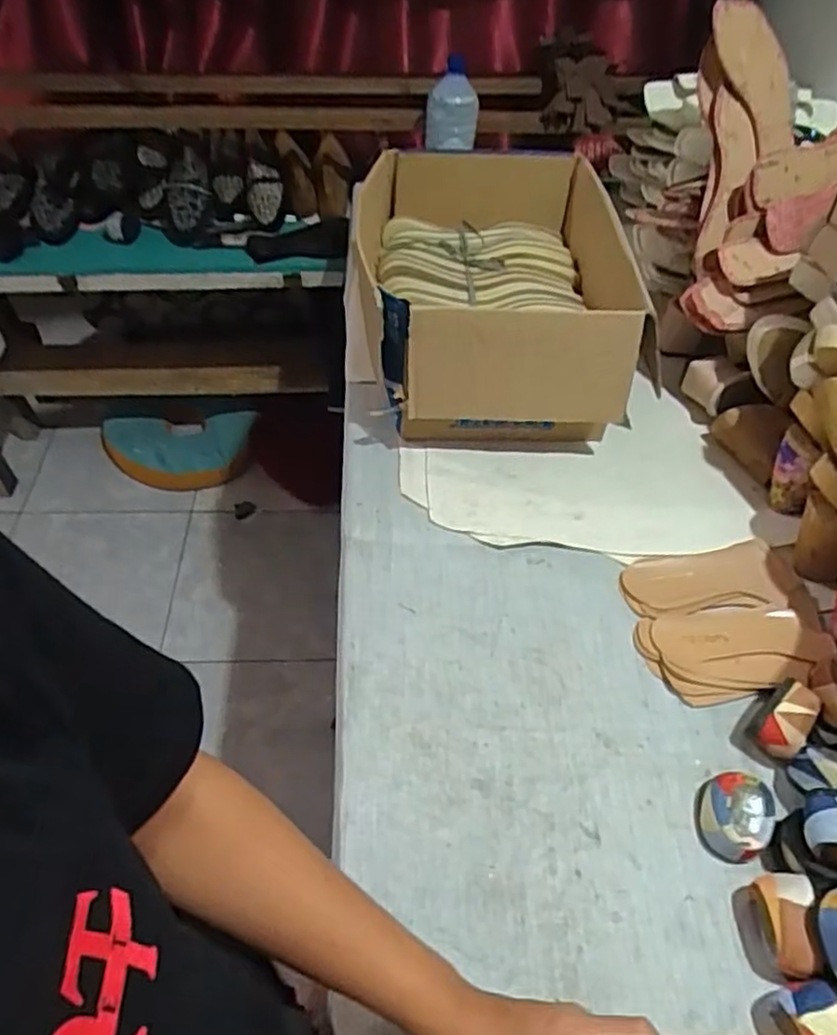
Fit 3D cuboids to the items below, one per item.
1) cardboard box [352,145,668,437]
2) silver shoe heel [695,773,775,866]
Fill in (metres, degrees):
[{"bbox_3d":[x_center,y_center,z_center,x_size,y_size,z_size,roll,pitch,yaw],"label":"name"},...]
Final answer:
[{"bbox_3d":[0.086,-0.259,0.843,0.305,0.202,0.357,-5,50,-7],"label":"cardboard box"},{"bbox_3d":[0.248,0.230,0.549,0.050,0.035,0.063,16,51,10],"label":"silver shoe heel"}]

